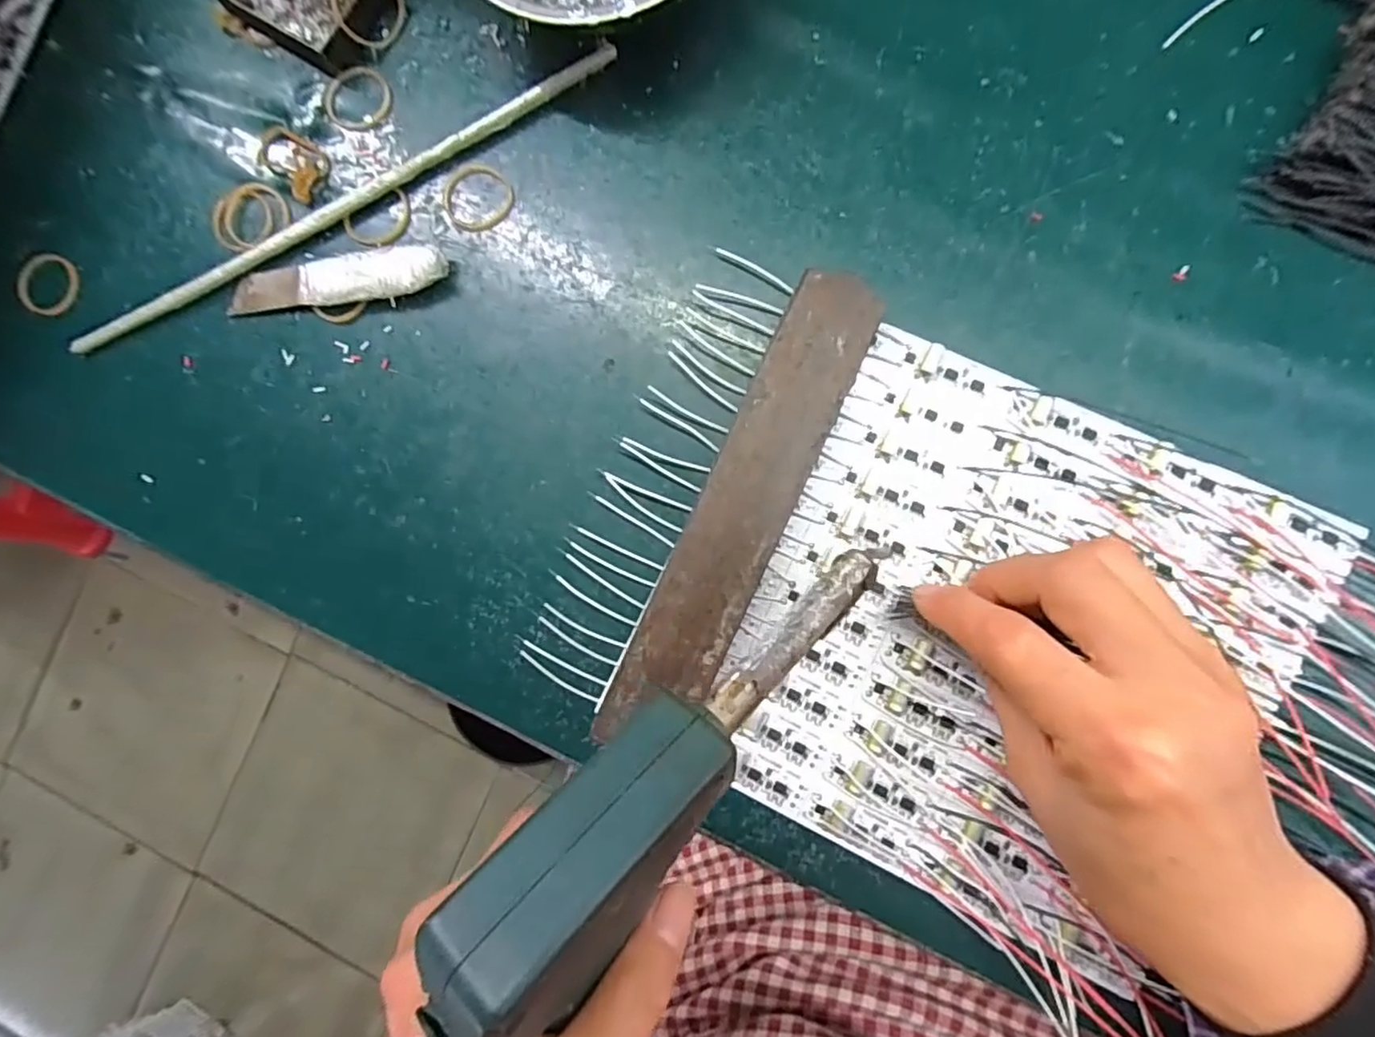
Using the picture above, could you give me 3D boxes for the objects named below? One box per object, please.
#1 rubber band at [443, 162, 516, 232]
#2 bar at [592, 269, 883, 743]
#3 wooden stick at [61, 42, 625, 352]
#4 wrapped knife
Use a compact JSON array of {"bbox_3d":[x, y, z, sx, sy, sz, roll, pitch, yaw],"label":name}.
[{"bbox_3d":[-0.092,-0.139,0.275,0.029,0.004,0.030,0,88,6],"label":"rubber band"},{"bbox_3d":[0.022,-0.003,0.251,0.036,0.024,0.187,25,91,6],"label":"bar"},{"bbox_3d":[-0.149,-0.135,0.273,0.260,0.013,0.007,-28,86,4],"label":"wooden stick"},{"bbox_3d":[-0.151,-0.103,0.274,0.097,0.010,0.021,-3,88,5],"label":"wrapped knife"}]

